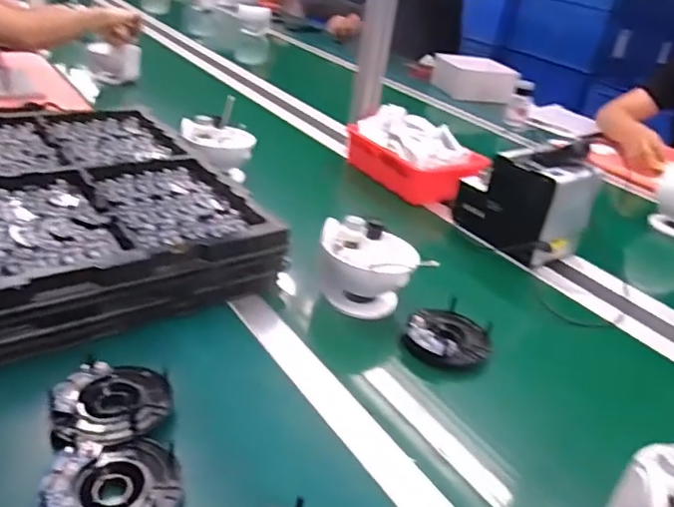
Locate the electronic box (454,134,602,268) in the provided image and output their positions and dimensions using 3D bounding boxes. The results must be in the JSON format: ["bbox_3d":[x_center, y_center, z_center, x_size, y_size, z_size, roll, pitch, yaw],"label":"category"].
[{"bbox_3d":[0.299,-0.101,0.911,0.118,0.164,0.177,-14,38,-37],"label":"electronic box"}]

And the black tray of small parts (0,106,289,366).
[{"bbox_3d":[-0.410,-0.057,0.729,0.515,0.097,0.485,-12,37,-35],"label":"black tray of small parts"}]

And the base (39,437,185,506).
[{"bbox_3d":[-0.171,0.180,0.443,0.096,0.025,0.092,8,30,-5],"label":"base"}]

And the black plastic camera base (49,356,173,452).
[{"bbox_3d":[-0.203,0.135,0.518,0.098,0.024,0.092,-4,33,-24],"label":"black plastic camera base"}]

